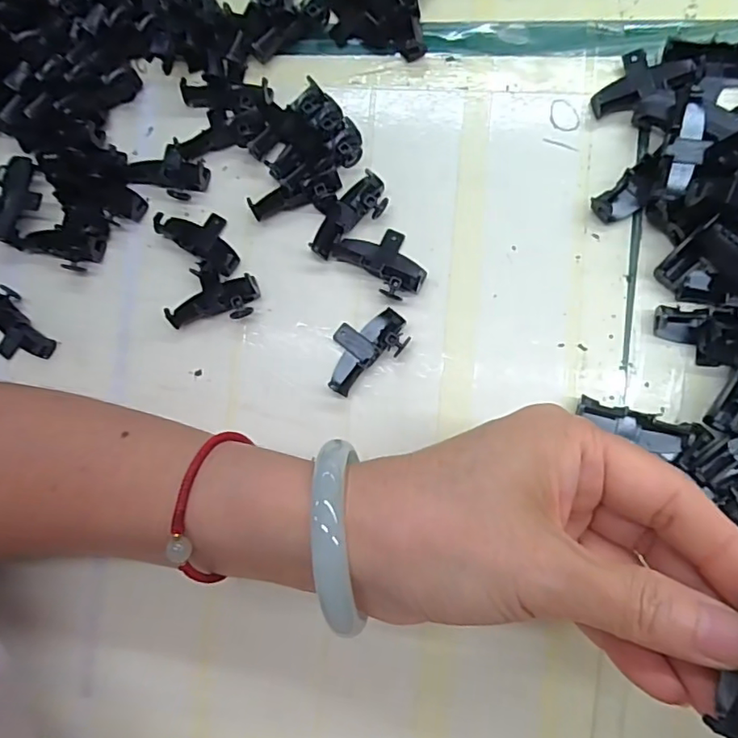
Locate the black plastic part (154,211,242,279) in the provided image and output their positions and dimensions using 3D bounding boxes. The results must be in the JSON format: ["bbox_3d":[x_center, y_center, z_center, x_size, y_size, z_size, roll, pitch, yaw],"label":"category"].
[{"bbox_3d":[-0.075,-0.062,0.255,0.041,0.013,0.021,33,90,10],"label":"black plastic part"}]

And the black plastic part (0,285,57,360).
[{"bbox_3d":[-0.168,-0.018,0.264,0.024,0.011,0.040,-40,80,3],"label":"black plastic part"}]

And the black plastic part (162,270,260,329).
[{"bbox_3d":[-0.069,-0.032,0.252,0.040,0.012,0.024,-5,84,8],"label":"black plastic part"}]

